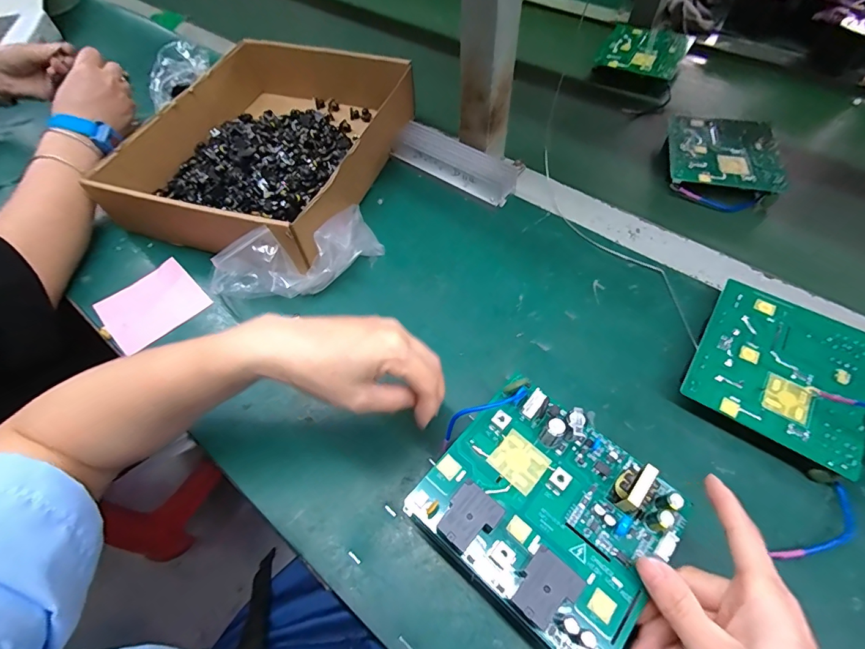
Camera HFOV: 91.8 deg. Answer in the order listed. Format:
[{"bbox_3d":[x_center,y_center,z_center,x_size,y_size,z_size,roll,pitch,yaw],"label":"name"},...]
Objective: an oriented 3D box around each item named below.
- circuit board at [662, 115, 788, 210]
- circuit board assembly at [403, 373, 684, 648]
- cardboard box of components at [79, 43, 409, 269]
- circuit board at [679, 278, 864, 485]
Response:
[{"bbox_3d":[0.331,-0.195,0.482,0.113,0.019,0.138,12,59,12],"label":"circuit board"},{"bbox_3d":[0.067,0.103,0.242,0.128,0.027,0.113,35,66,23],"label":"circuit board assembly"},{"bbox_3d":[-0.183,-0.219,0.495,0.260,0.074,0.331,13,59,12],"label":"cardboard box of components"},{"bbox_3d":[0.271,0.036,0.332,0.113,0.026,0.129,30,64,21],"label":"circuit board"}]

